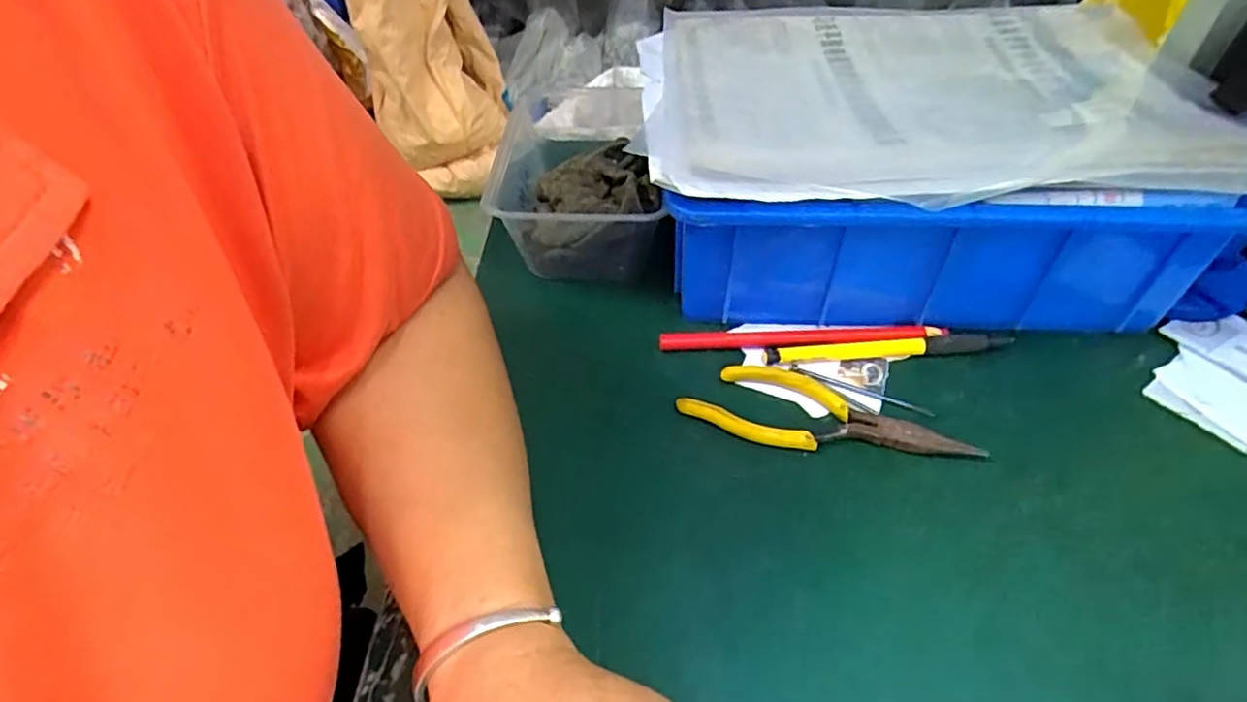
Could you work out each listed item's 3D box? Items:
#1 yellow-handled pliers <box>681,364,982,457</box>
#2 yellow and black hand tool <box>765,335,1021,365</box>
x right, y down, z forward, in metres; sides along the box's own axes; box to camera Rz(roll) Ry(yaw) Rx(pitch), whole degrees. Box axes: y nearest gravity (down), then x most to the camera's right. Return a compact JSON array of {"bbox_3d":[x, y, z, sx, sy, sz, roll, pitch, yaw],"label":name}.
[{"bbox_3d":[0.101,0.033,0.324,0.141,0.010,0.044,12,47,12],"label":"yellow-handled pliers"},{"bbox_3d":[0.148,-0.002,0.356,0.137,0.008,0.010,-4,46,-3],"label":"yellow and black hand tool"}]

